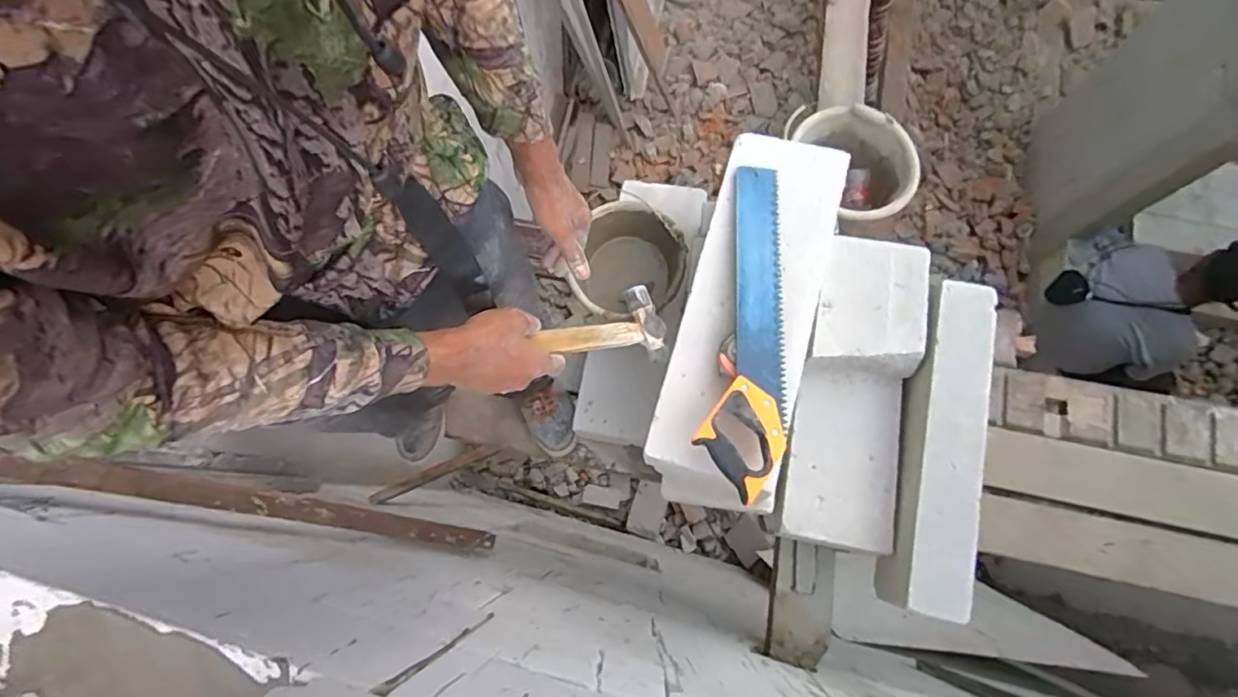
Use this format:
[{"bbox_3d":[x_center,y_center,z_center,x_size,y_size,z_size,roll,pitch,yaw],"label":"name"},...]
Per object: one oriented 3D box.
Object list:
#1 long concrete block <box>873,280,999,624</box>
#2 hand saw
[{"bbox_3d":[0.571,0.167,1.046,0.117,0.095,0.575,13,76,5],"label":"long concrete block"},{"bbox_3d":[0.209,-0.055,0.902,0.116,0.023,0.542,16,64,-5],"label":"hand saw"}]

